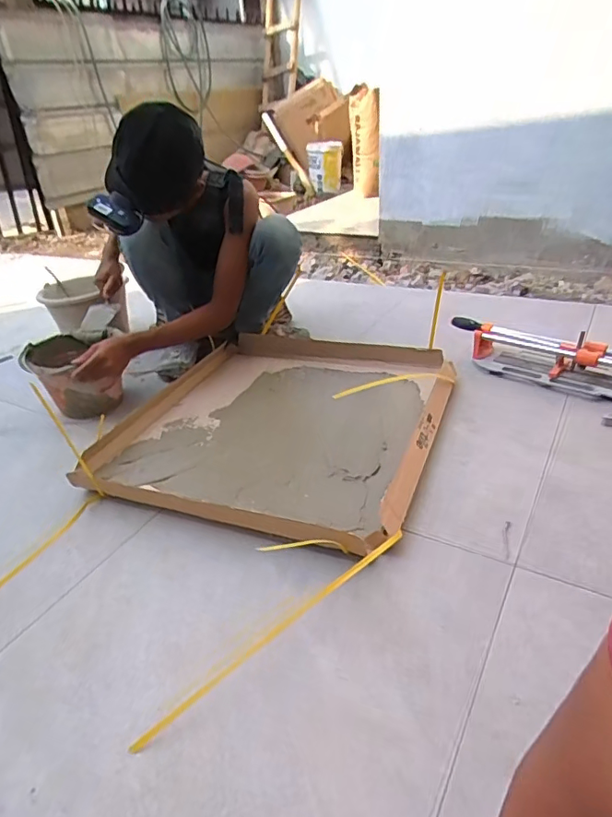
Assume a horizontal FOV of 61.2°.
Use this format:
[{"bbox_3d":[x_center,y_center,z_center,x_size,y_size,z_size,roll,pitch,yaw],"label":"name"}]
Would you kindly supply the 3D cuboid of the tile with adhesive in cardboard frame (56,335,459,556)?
[{"bbox_3d":[-0.077,0.006,1.158,0.660,0.069,0.694,8,33,21],"label":"tile with adhesive in cardboard frame"}]

